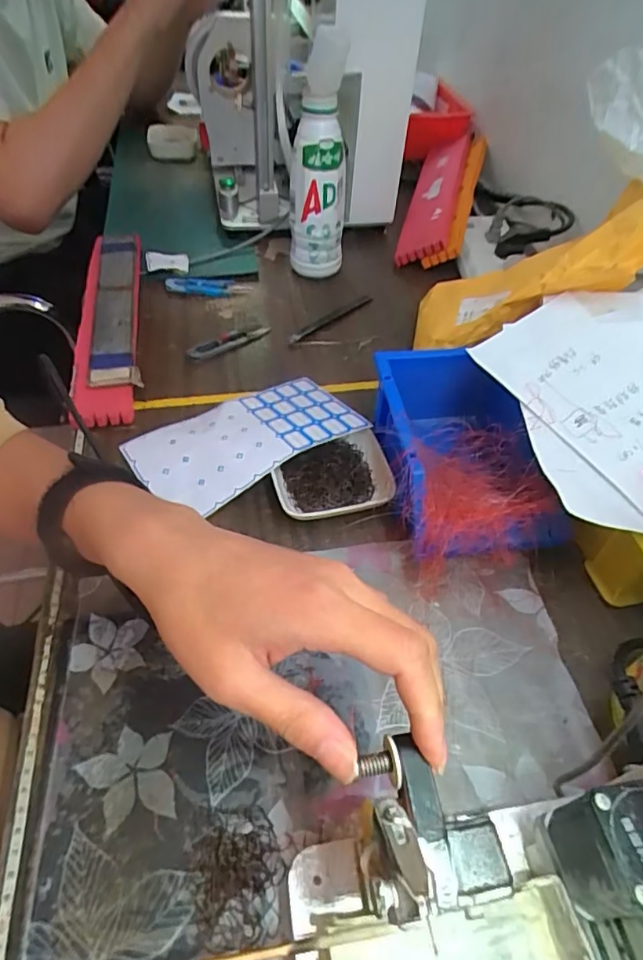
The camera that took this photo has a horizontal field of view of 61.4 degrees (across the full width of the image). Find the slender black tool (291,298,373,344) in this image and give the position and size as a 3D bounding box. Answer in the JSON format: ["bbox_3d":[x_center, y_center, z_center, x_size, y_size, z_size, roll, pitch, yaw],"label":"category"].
[{"bbox_3d":[0.014,-0.193,0.642,0.013,0.011,0.142,34,55,26],"label":"slender black tool"}]

